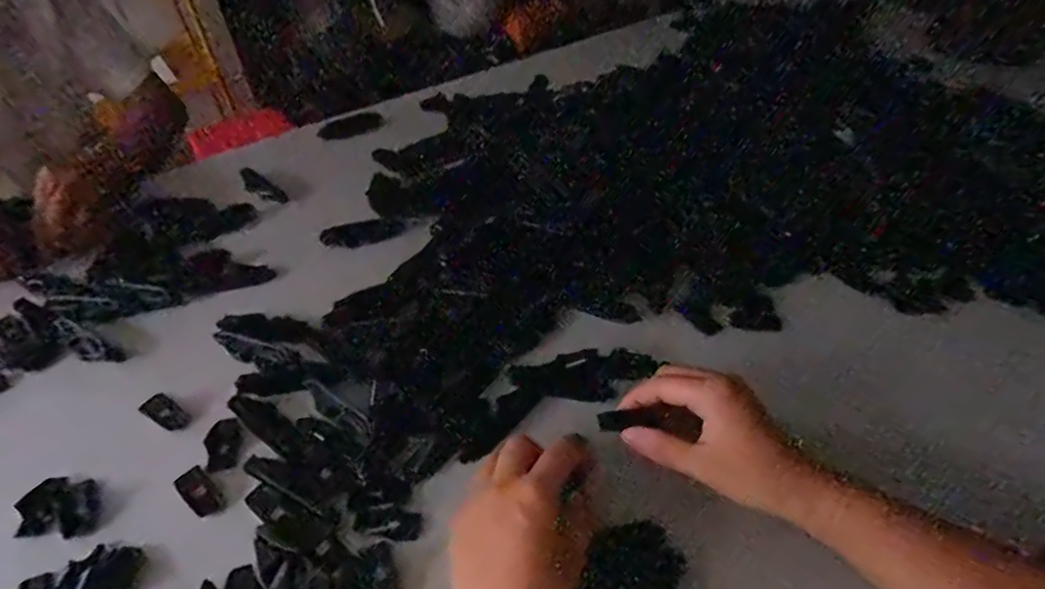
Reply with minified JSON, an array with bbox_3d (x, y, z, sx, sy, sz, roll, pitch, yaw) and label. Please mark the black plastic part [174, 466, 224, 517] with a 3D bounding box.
[{"bbox_3d":[-0.220,0.134,0.395,0.045,0.004,0.019,31,53,27],"label":"black plastic part"}]

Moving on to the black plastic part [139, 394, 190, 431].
[{"bbox_3d":[-0.271,0.090,0.441,0.046,0.004,0.019,26,51,24],"label":"black plastic part"}]

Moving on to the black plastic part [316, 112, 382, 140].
[{"bbox_3d":[-0.205,-0.200,0.691,0.078,0.019,0.020,-11,45,7],"label":"black plastic part"}]

